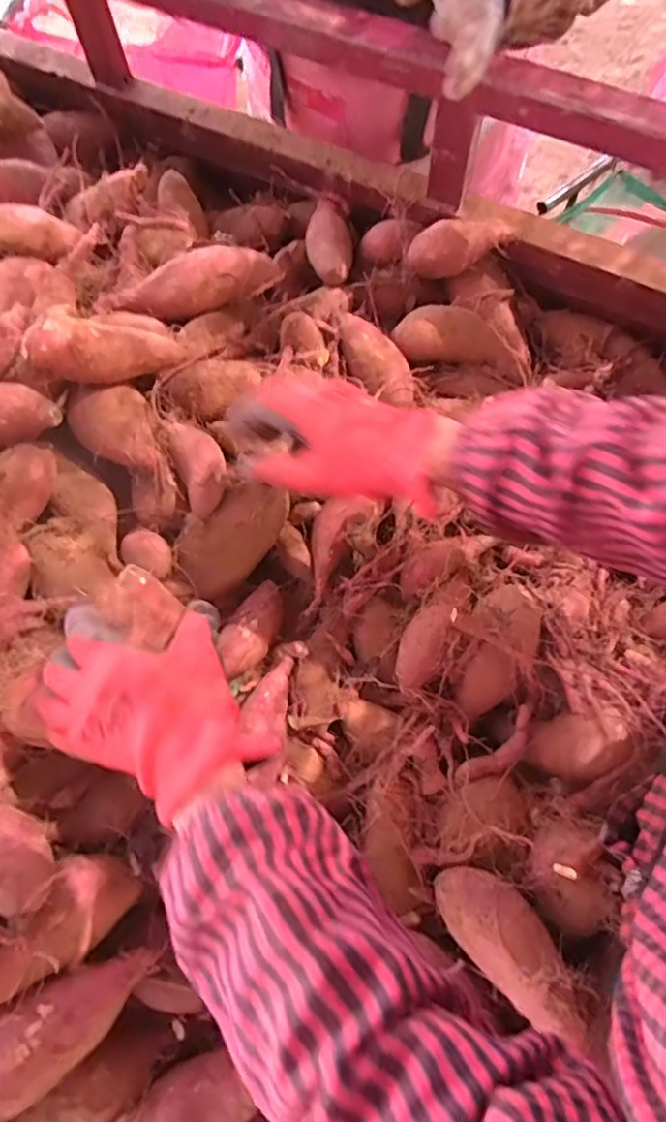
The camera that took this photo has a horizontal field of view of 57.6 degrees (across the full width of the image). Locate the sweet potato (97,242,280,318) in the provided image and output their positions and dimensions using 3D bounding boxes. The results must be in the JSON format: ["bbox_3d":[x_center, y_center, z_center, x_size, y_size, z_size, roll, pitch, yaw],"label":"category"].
[{"bbox_3d":[-0.144,-0.276,0.610,0.180,0.047,0.051,-19,73,-4],"label":"sweet potato"}]

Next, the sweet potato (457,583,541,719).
[{"bbox_3d":[0.138,0.071,0.506,0.054,0.035,0.117,24,75,8],"label":"sweet potato"}]

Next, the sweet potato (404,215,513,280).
[{"bbox_3d":[0.135,-0.341,0.651,0.110,0.042,0.053,-11,72,15],"label":"sweet potato"}]

